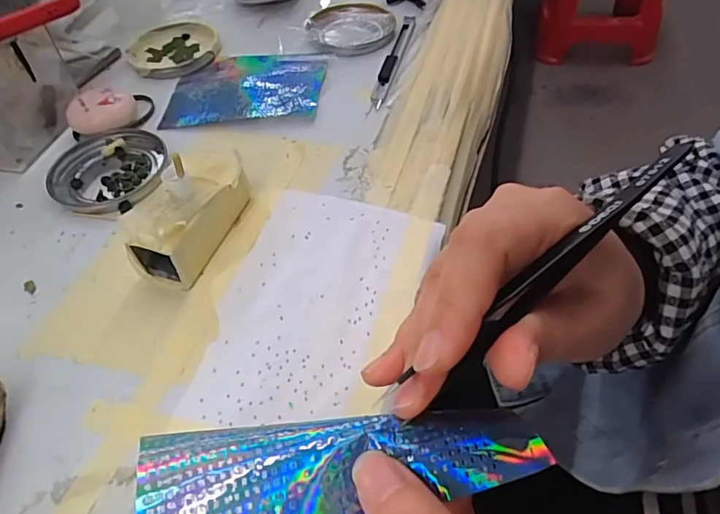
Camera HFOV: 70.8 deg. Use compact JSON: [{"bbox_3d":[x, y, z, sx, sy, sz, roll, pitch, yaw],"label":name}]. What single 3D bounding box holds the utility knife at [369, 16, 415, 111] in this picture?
[{"bbox_3d":[0.029,-0.168,0.422,0.012,0.007,0.136,10,52,13],"label":"utility knife"}]

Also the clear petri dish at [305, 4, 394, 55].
[{"bbox_3d":[-0.010,-0.208,0.455,0.070,0.013,0.077,-2,51,3],"label":"clear petri dish"}]

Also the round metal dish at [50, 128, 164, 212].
[{"bbox_3d":[-0.178,-0.061,0.353,0.080,0.007,0.078,-2,51,3],"label":"round metal dish"}]

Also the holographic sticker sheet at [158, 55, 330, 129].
[{"bbox_3d":[-0.093,-0.137,0.415,0.121,0.010,0.099,1,49,6],"label":"holographic sticker sheet"}]

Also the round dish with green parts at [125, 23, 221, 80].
[{"bbox_3d":[-0.167,-0.186,0.457,0.077,0.011,0.082,-2,51,3],"label":"round dish with green parts"}]

